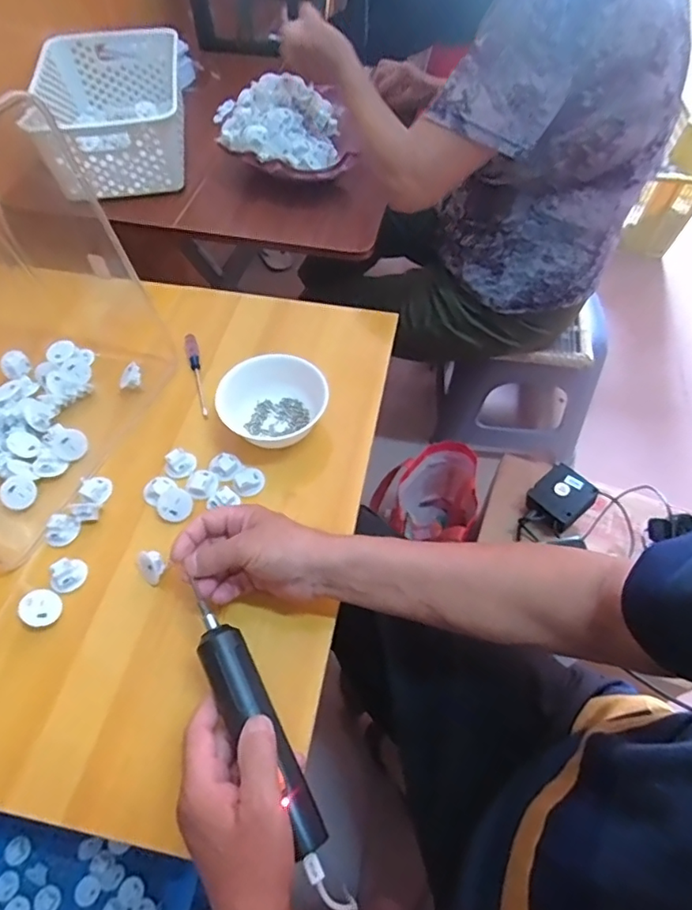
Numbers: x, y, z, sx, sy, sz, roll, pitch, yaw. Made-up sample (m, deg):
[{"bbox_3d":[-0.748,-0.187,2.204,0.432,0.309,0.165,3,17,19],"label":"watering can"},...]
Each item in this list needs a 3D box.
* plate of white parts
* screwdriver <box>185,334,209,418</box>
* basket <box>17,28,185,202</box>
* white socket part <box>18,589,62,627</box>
[{"bbox_3d":[-0.093,-0.481,0.809,0.185,0.064,0.211,-7,56,-6],"label":"plate of white parts"},{"bbox_3d":[-0.176,-0.095,0.649,0.015,0.016,0.124,-13,57,-9],"label":"screwdriver"},{"bbox_3d":[-0.353,-0.524,0.837,0.211,0.103,0.307,-7,56,-6],"label":"basket"},{"bbox_3d":[-0.269,0.135,0.484,0.032,0.017,0.031,0,56,-1],"label":"white socket part"}]

